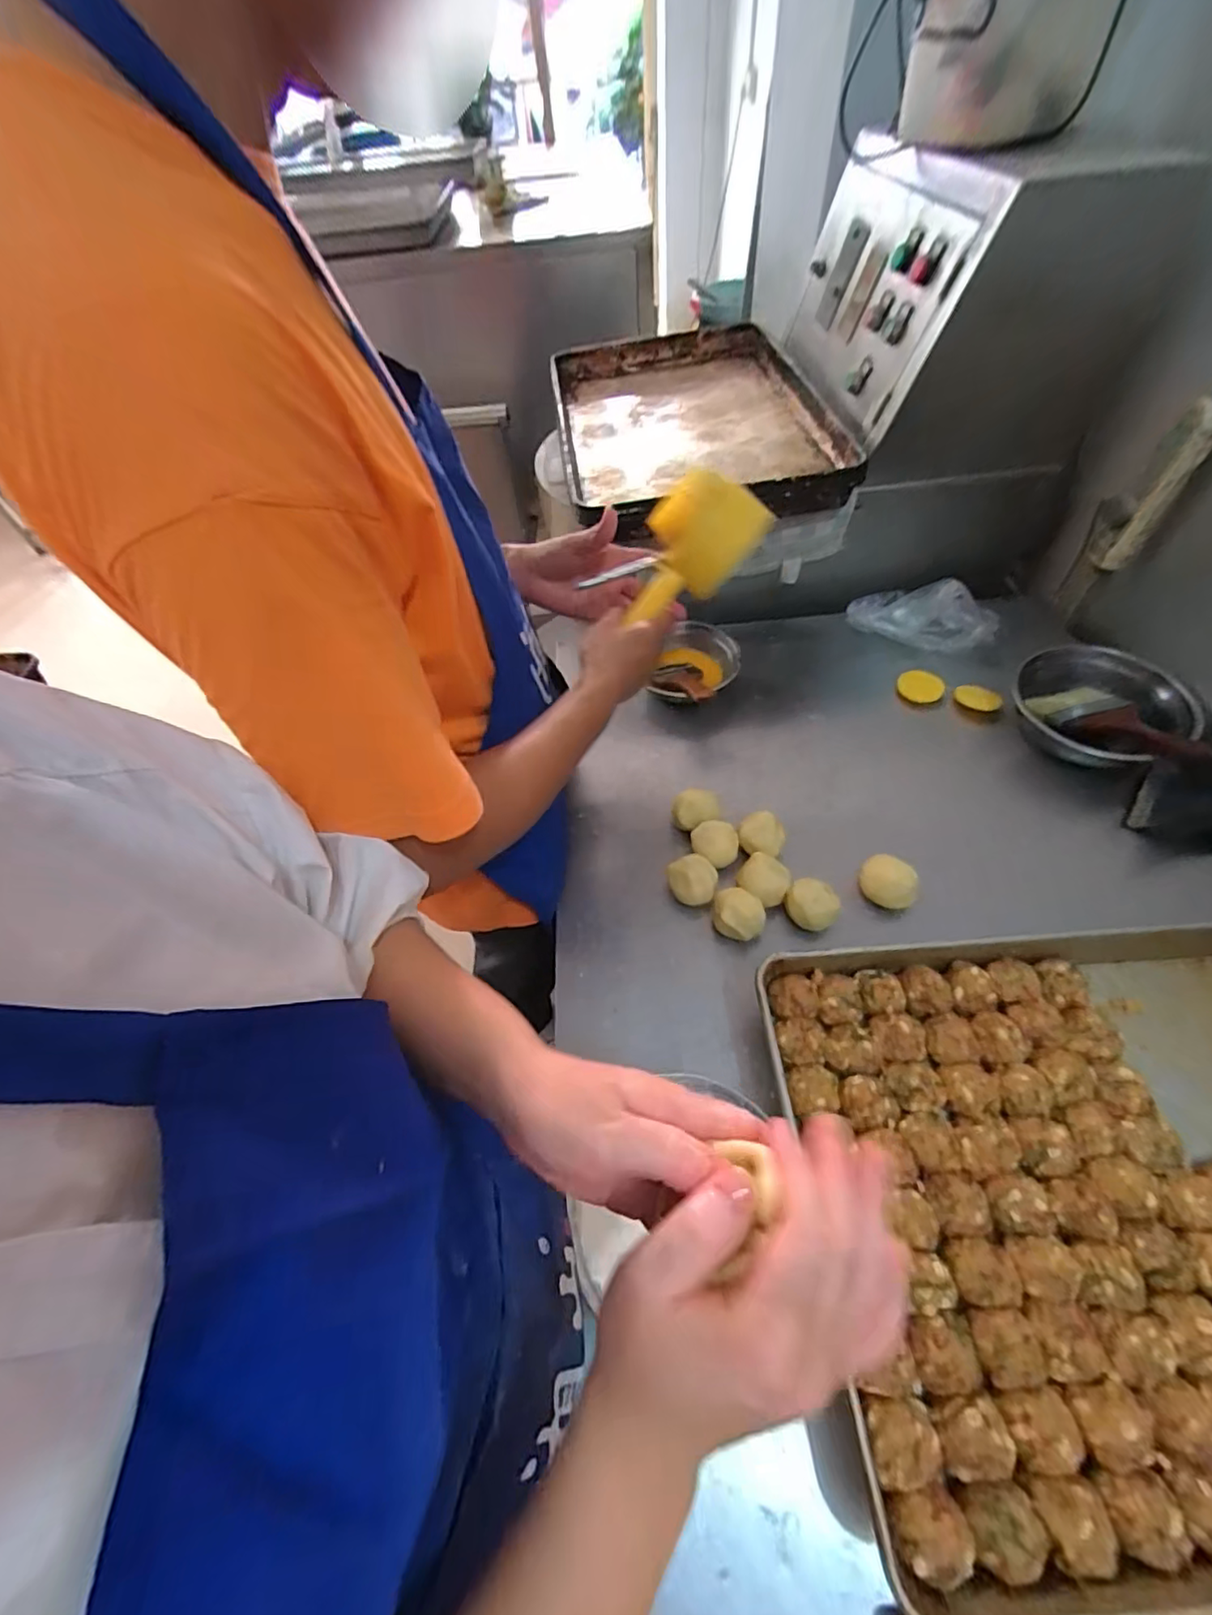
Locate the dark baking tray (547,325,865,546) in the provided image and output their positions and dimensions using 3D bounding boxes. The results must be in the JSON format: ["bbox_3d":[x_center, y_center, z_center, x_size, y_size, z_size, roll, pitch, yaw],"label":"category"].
[{"bbox_3d":[0.130,-0.637,0.982,0.408,0.074,0.619,-6,54,1],"label":"dark baking tray"}]

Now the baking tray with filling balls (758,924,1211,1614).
[{"bbox_3d":[0.457,0.295,0.469,0.598,0.065,0.392,-1,52,-4],"label":"baking tray with filling balls"}]

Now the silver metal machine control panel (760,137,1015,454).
[{"bbox_3d":[0.379,-0.759,0.863,0.045,0.272,0.464,3,53,-12],"label":"silver metal machine control panel"}]

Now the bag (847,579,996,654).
[{"bbox_3d":[0.480,-0.295,0.900,0.205,0.045,0.111,17,57,17],"label":"bag"}]

